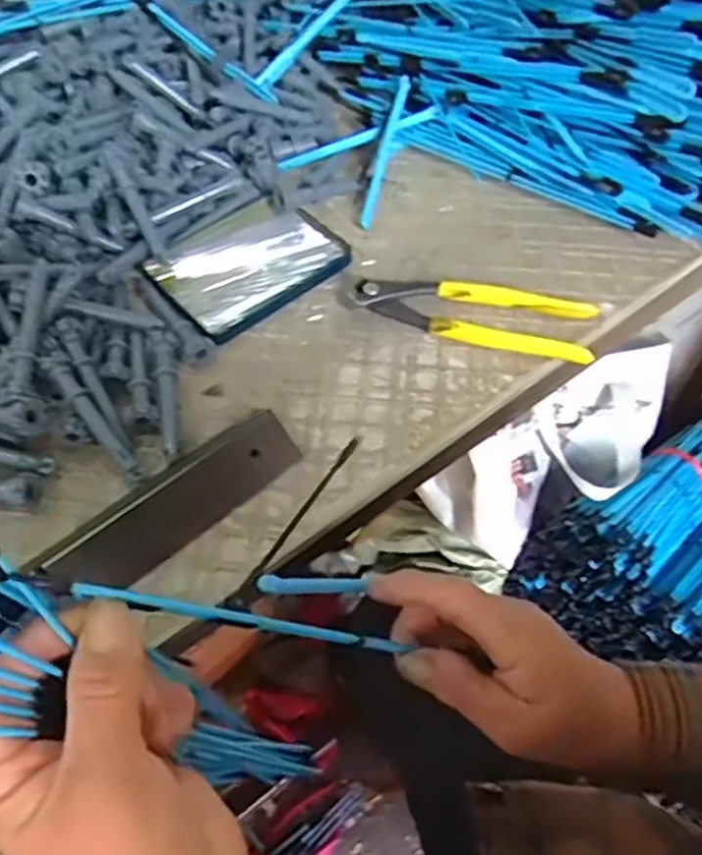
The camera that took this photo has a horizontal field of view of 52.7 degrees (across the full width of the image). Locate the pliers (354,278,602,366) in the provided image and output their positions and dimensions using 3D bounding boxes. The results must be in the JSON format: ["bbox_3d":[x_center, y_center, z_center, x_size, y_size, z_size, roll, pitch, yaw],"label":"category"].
[{"bbox_3d":[0.084,-0.080,0.490,0.160,0.020,0.053,15,57,9],"label":"pliers"}]

